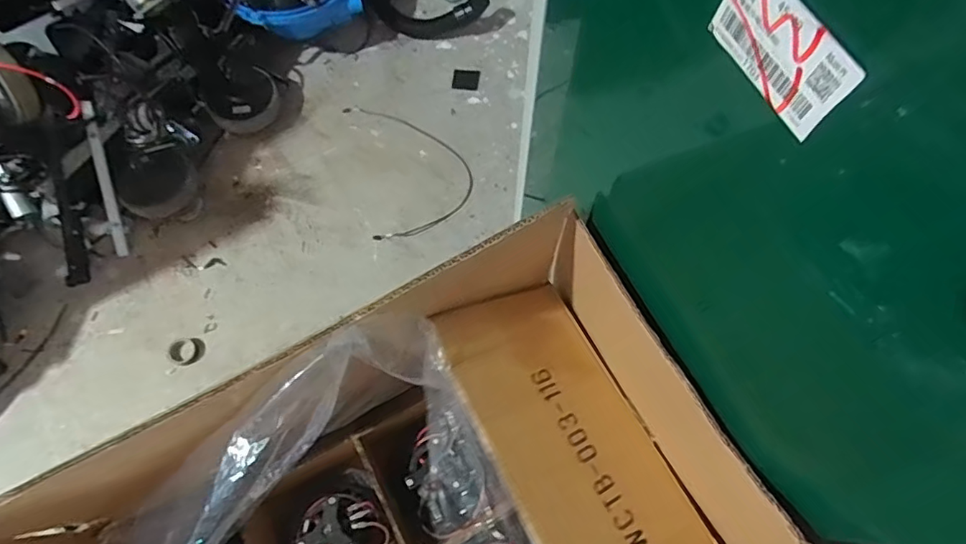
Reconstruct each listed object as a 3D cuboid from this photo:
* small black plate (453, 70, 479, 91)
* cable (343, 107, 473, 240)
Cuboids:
[{"bbox_3d":[-0.039,-0.438,1.234,0.060,0.008,0.057,0,66,-1],"label":"small black plate"},{"bbox_3d":[-0.151,-0.235,1.151,0.223,0.009,0.341,-15,67,-7],"label":"cable"}]

